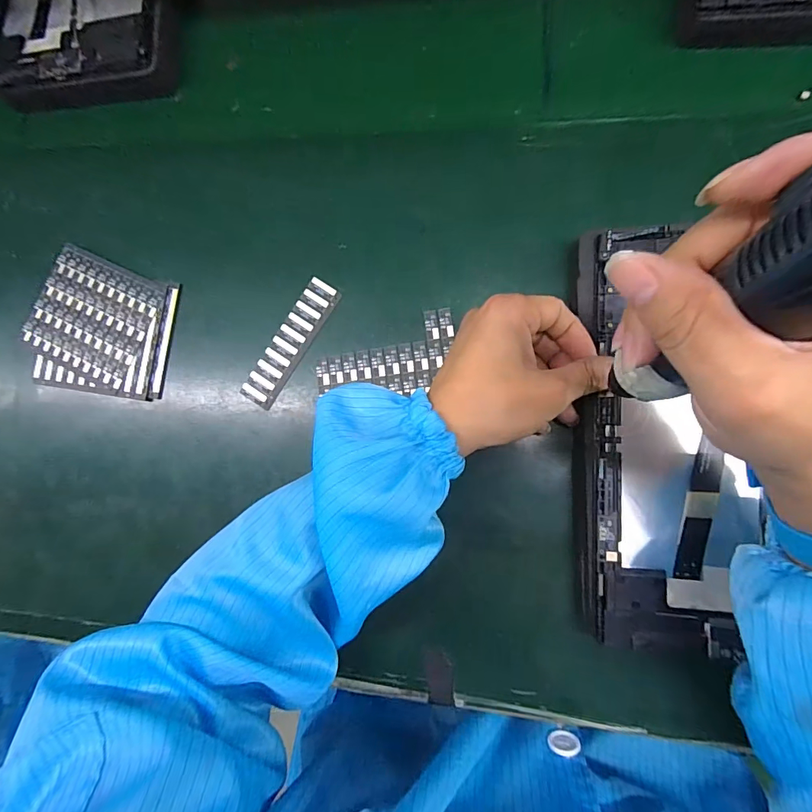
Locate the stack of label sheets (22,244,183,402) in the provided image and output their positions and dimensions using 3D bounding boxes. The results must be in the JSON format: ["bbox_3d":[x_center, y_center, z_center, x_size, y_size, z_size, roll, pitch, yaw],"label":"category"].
[{"bbox_3d":[-0.239,-0.064,0.335,0.122,0.006,0.106,9,87,9],"label":"stack of label sheets"}]

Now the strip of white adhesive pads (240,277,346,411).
[{"bbox_3d":[-0.084,-0.045,0.312,0.024,0.004,0.100,32,90,0],"label":"strip of white adhesive pads"}]

